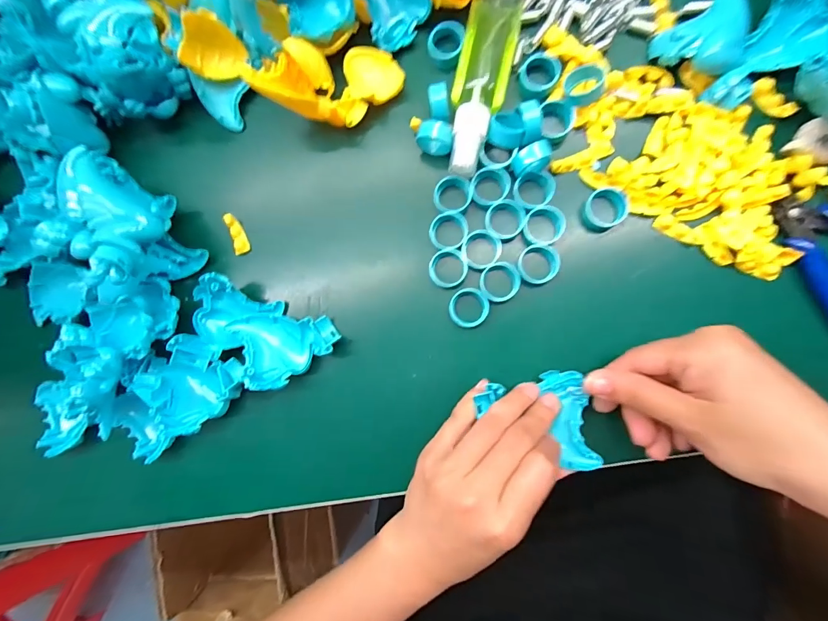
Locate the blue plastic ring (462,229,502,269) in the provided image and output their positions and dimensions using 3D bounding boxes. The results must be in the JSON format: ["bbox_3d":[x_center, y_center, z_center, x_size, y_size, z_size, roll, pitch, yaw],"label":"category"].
[{"bbox_3d":[0.047,-0.041,0.263,0.026,0.014,0.026,-1,86,9],"label":"blue plastic ring"}]

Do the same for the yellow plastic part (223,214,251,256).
[{"bbox_3d":[-0.135,-0.058,0.289,0.010,0.010,0.031,-19,97,7],"label":"yellow plastic part"}]

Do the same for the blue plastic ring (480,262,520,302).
[{"bbox_3d":[0.059,-0.019,0.260,0.026,0.013,0.026,-1,86,9],"label":"blue plastic ring"}]

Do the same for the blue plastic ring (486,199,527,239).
[{"bbox_3d":[0.063,-0.062,0.262,0.027,0.016,0.025,-1,86,9],"label":"blue plastic ring"}]

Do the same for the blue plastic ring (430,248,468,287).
[{"bbox_3d":[0.024,-0.029,0.265,0.026,0.013,0.026,-1,86,9],"label":"blue plastic ring"}]

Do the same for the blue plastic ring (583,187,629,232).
[{"bbox_3d":[0.126,-0.067,0.253,0.027,0.011,0.026,-1,86,9],"label":"blue plastic ring"}]

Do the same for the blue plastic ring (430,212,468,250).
[{"bbox_3d":[0.024,-0.054,0.266,0.026,0.013,0.025,-1,86,9],"label":"blue plastic ring"}]

